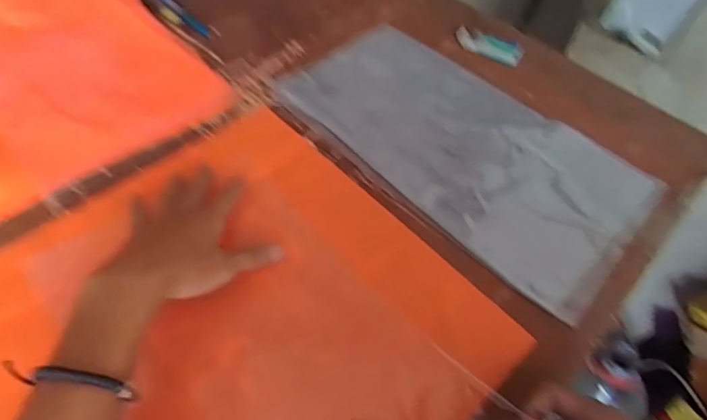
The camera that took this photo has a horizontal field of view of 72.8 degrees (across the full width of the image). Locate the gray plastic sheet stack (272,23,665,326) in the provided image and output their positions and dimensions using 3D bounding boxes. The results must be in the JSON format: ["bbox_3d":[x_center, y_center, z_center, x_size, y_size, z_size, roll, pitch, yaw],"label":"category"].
[{"bbox_3d":[0.117,-0.079,0.513,0.374,0.025,0.204,39,60,23],"label":"gray plastic sheet stack"}]

